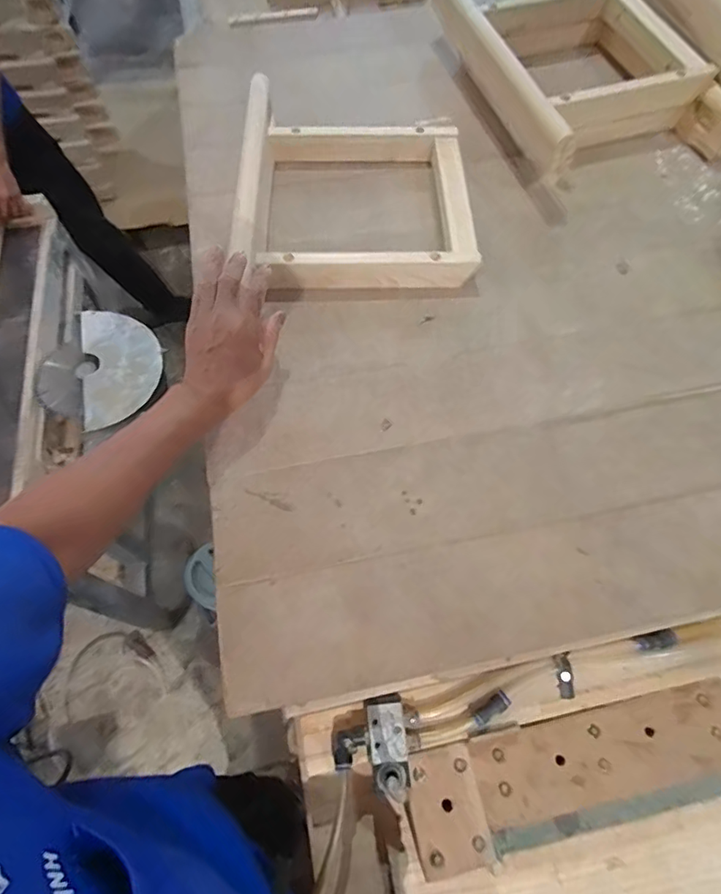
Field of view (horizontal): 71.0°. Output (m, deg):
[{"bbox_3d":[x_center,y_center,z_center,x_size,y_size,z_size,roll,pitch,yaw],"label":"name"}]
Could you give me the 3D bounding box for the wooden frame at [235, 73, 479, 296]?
[{"bbox_3d":[-0.004,-0.385,0.729,0.313,0.078,0.351,-1,63,0],"label":"wooden frame"}]

